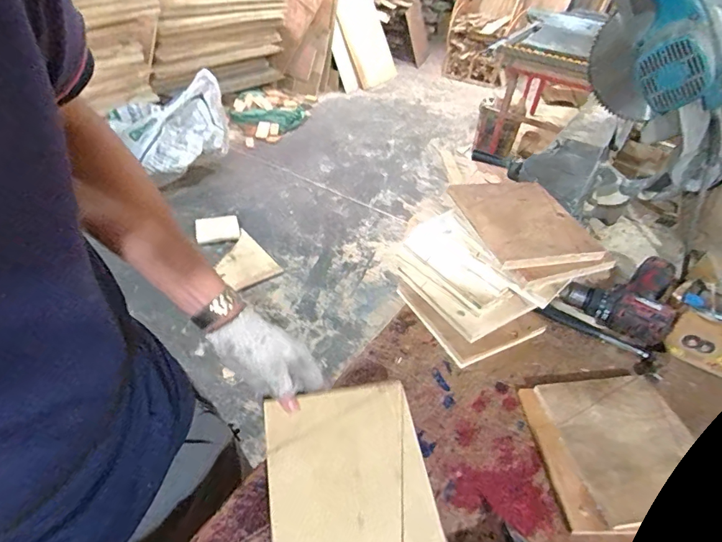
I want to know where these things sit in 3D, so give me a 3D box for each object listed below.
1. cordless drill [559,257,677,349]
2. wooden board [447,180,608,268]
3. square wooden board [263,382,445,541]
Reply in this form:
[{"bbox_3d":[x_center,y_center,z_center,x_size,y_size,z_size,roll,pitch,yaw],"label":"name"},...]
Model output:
[{"bbox_3d":[0.421,0.028,0.711,0.145,0.062,0.173,25,44,23],"label":"cordless drill"},{"bbox_3d":[0.233,-0.076,0.635,0.161,0.016,0.179,-7,47,-15],"label":"wooden board"},{"bbox_3d":[-0.014,0.209,0.457,0.161,0.006,0.174,-5,52,-11],"label":"square wooden board"}]

